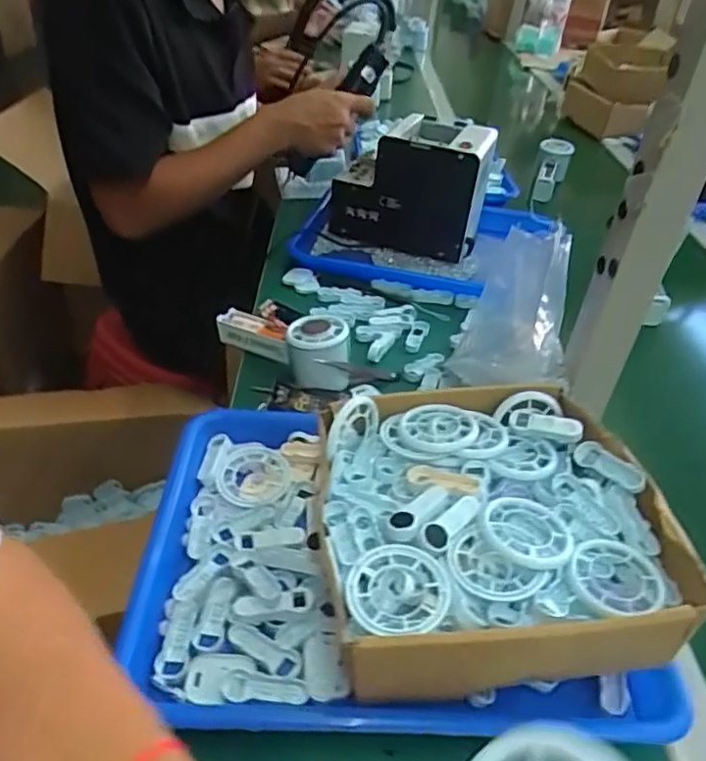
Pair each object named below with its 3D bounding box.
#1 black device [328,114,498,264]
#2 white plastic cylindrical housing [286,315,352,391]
[{"bbox_3d":[0.069,-0.247,0.830,0.202,0.159,0.101,14,39,10],"label":"black device"},{"bbox_3d":[-0.032,-0.025,0.577,0.056,0.056,0.052,3,39,-2],"label":"white plastic cylindrical housing"}]

